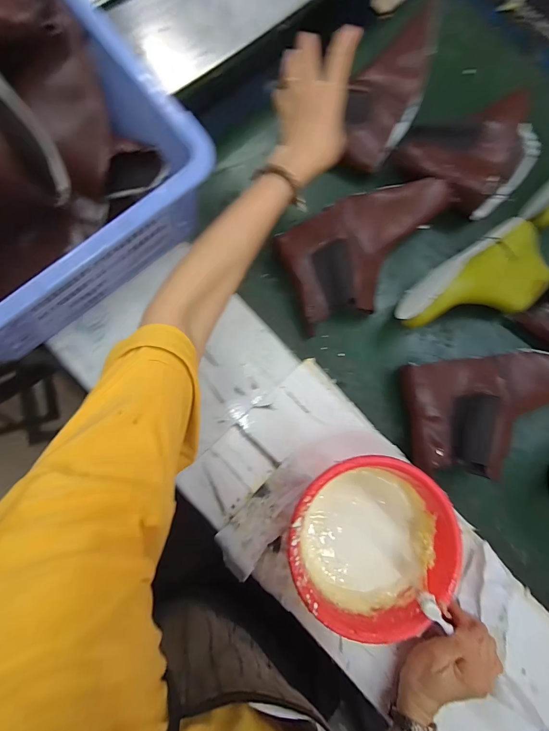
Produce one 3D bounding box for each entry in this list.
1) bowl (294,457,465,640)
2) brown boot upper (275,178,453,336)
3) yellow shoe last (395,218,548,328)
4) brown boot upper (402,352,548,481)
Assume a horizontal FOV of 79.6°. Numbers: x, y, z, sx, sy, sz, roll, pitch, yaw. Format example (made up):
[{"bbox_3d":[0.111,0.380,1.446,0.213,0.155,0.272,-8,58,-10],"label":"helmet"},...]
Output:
[{"bbox_3d":[0.110,0.206,0.396,0.190,0.070,0.190,7,80,-3],"label":"bowl"},{"bbox_3d":[0.151,-0.177,0.503,0.272,0.043,0.161,-20,83,-7],"label":"brown boot upper"},{"bbox_3d":[0.301,-0.111,0.491,0.262,0.080,0.126,-33,84,-7],"label":"yellow shoe last"},{"bbox_3d":[0.316,0.065,0.455,0.244,0.060,0.152,-4,81,-4],"label":"brown boot upper"}]

